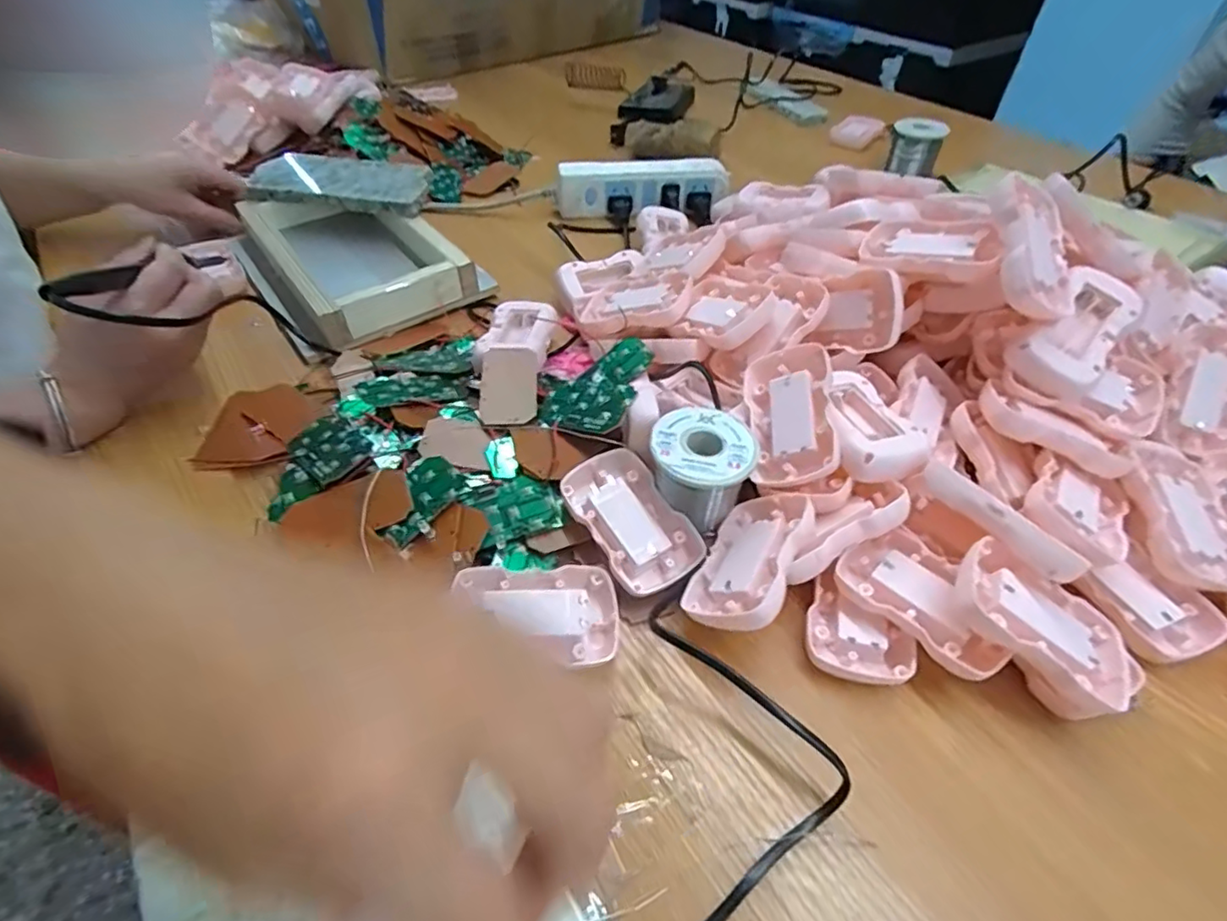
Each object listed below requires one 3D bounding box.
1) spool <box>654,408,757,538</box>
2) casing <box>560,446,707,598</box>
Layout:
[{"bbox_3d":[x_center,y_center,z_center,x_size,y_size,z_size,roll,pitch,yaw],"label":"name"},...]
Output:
[{"bbox_3d":[0.053,0.005,0.367,0.059,0.047,0.054,0,45,0],"label":"spool"},{"bbox_3d":[0.010,0.037,0.361,0.055,0.018,0.087,-33,67,-22],"label":"casing"}]

